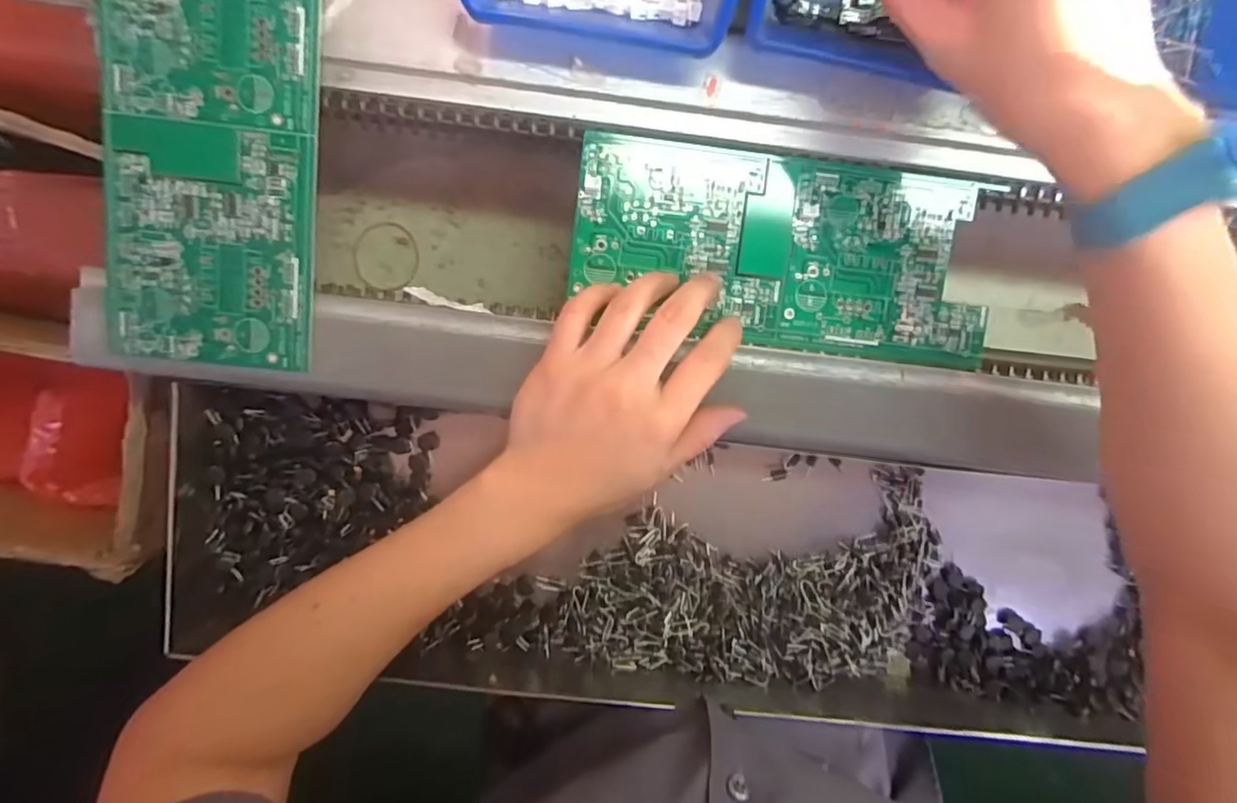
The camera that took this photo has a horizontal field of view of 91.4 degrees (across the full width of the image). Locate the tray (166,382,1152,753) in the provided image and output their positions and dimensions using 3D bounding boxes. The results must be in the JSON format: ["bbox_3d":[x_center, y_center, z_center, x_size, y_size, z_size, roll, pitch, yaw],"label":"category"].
[{"bbox_3d":[0.035,0.106,0.365,0.566,0.037,0.164,7,96,-3],"label":"tray"}]

